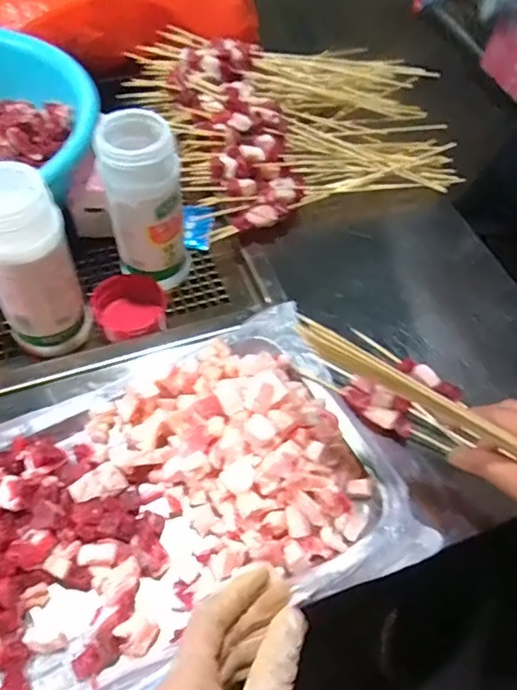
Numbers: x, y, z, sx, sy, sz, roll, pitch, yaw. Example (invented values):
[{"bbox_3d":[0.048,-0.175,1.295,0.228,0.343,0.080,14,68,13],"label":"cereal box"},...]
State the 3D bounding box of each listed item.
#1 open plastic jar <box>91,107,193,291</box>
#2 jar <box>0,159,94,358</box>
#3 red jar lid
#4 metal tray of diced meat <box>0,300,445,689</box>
[{"bbox_3d":[-0.097,-0.120,0.466,0.065,0.162,0.064,2,57,-3],"label":"open plastic jar"},{"bbox_3d":[-0.178,-0.059,0.420,0.063,0.152,0.065,2,57,-3],"label":"jar"},{"bbox_3d":[-0.120,-0.034,0.498,0.068,0.036,0.068,2,57,-3],"label":"red jar lid"},{"bbox_3d":[-0.062,0.101,0.363,0.308,0.056,0.213,-22,61,-17],"label":"metal tray of diced meat"}]

